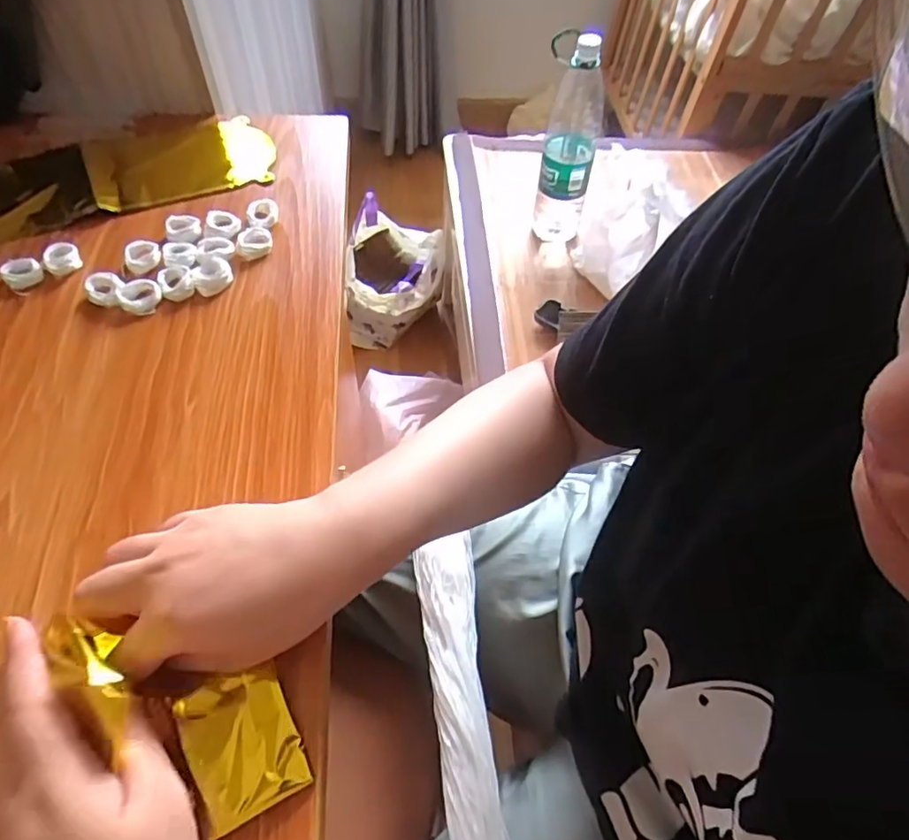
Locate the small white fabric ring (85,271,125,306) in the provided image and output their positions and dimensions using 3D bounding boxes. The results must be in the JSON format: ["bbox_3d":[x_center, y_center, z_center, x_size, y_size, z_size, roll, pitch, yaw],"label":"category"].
[{"bbox_3d":[-0.277,-0.104,0.450,0.032,0.013,0.024,11,54,4],"label":"small white fabric ring"}]

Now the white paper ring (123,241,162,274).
[{"bbox_3d":[-0.259,-0.136,0.474,0.027,0.012,0.026,2,54,-3],"label":"white paper ring"}]

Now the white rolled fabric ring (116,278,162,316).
[{"bbox_3d":[-0.248,-0.098,0.448,0.029,0.010,0.031,2,54,-3],"label":"white rolled fabric ring"}]

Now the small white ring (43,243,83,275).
[{"bbox_3d":[-0.322,-0.133,0.467,0.026,0.012,0.025,-30,61,-23],"label":"small white ring"}]

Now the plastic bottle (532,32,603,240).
[{"bbox_3d":[0.191,-0.456,0.947,0.091,0.337,0.090,18,55,9],"label":"plastic bottle"}]

